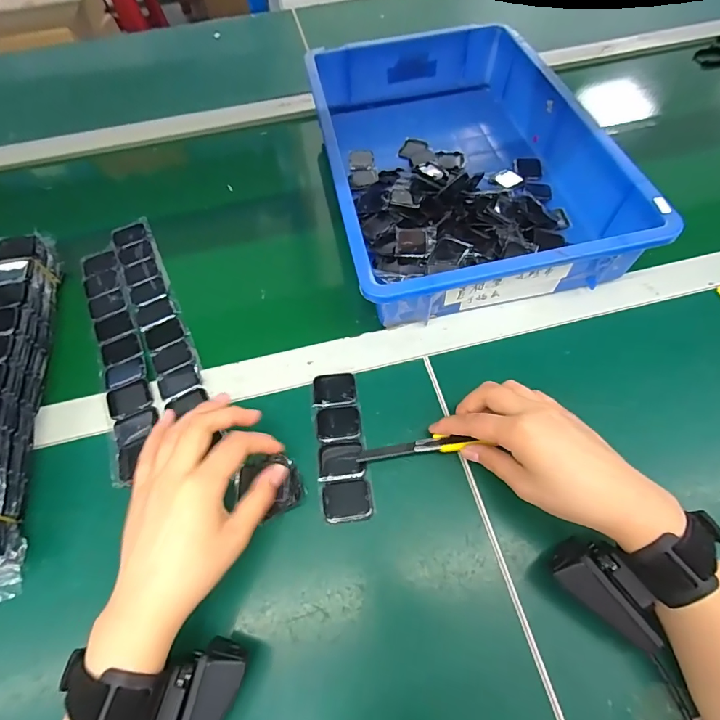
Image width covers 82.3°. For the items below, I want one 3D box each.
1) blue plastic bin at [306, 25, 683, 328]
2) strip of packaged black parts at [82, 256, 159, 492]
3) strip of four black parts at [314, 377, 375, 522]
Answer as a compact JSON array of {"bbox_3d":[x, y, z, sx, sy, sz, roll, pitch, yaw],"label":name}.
[{"bbox_3d":[0.104,-0.246,0.487,0.280,0.076,0.425,-12,62,-3],"label":"blue plastic bin"},{"bbox_3d":[-0.247,-0.014,0.418,0.043,0.012,0.286,-24,63,-10],"label":"strip of packaged black parts"},{"bbox_3d":[-0.017,0.072,0.360,0.041,0.006,0.130,-8,61,-1],"label":"strip of four black parts"}]

